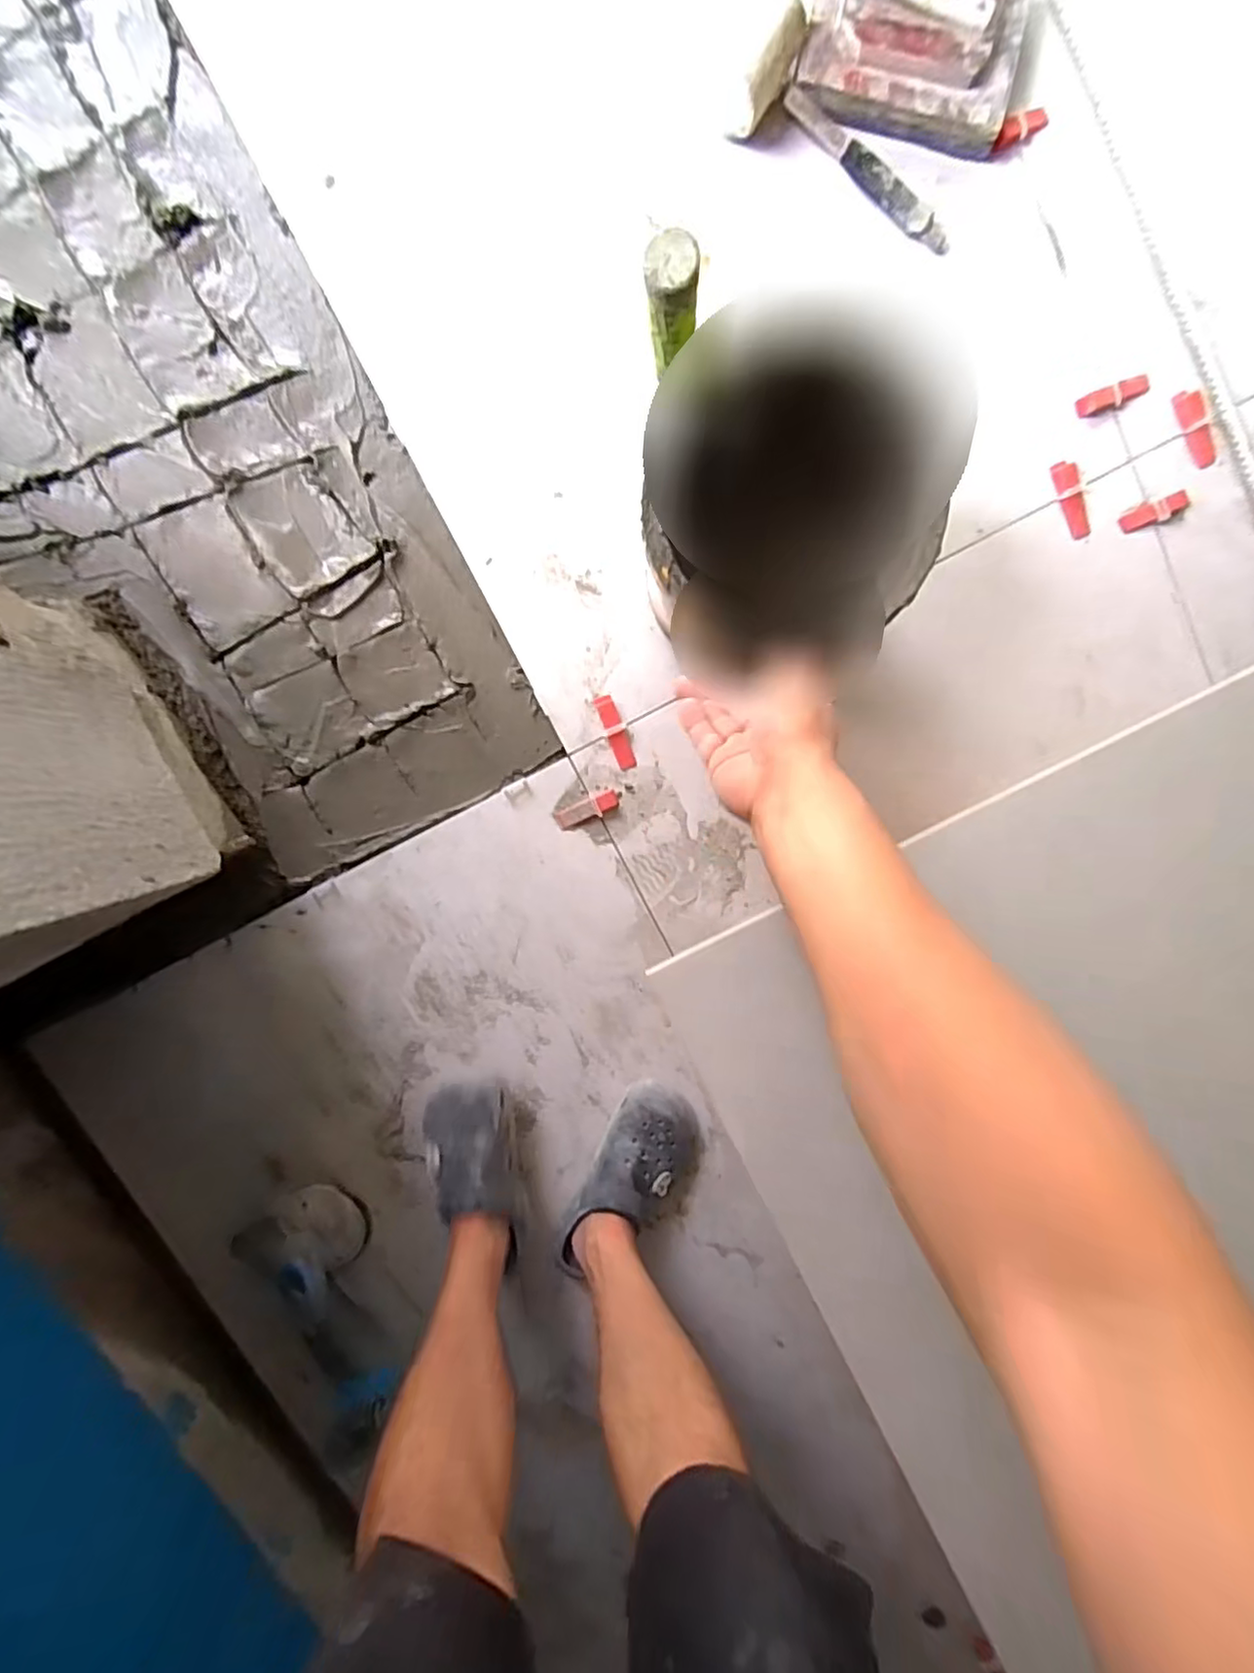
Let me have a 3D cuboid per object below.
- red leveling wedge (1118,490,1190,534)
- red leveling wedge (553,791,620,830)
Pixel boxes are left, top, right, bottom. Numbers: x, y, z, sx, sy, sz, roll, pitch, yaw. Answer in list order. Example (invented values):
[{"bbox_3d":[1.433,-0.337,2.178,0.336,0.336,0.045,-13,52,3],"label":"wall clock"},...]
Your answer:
[{"bbox_3d":[0.623,-0.382,0.754,0.075,0.013,0.024,-20,97,1],"label":"red leveling wedge"},{"bbox_3d":[-0.048,-0.030,0.769,0.078,0.012,0.022,-22,97,1],"label":"red leveling wedge"}]

